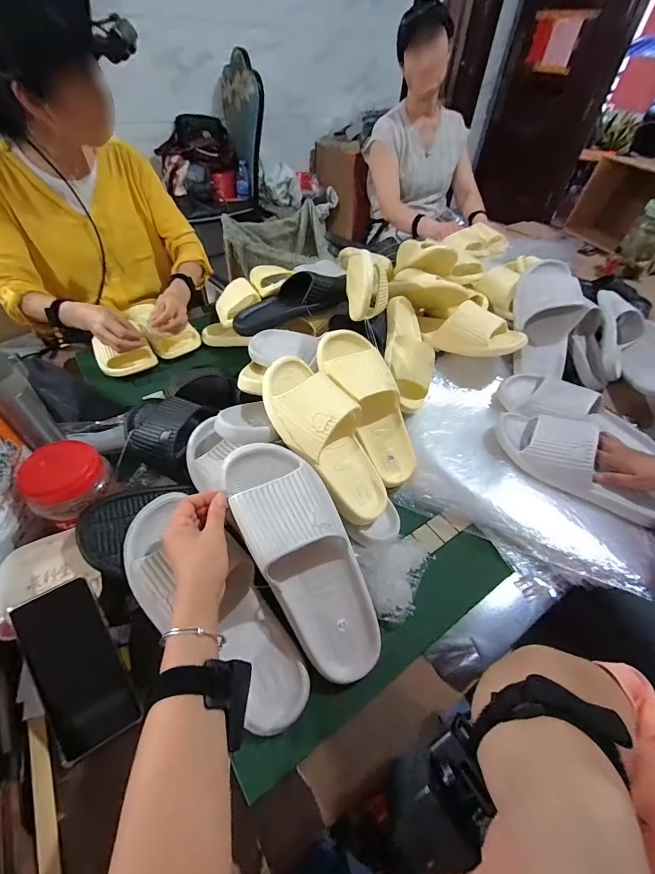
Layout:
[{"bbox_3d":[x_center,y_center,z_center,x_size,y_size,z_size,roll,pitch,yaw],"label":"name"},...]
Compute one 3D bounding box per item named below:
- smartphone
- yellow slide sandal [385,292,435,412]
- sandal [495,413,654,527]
[{"bbox_3d":[-0.266,0.241,0.384,0.077,0.014,0.163,-24,85,-24],"label":"smartphone"},{"bbox_3d":[0.137,-0.172,0.682,0.103,0.080,0.210,-15,60,12],"label":"yellow slide sandal"},{"bbox_3d":[0.404,0.047,0.573,0.277,0.093,0.107,29,52,20],"label":"sandal"}]

